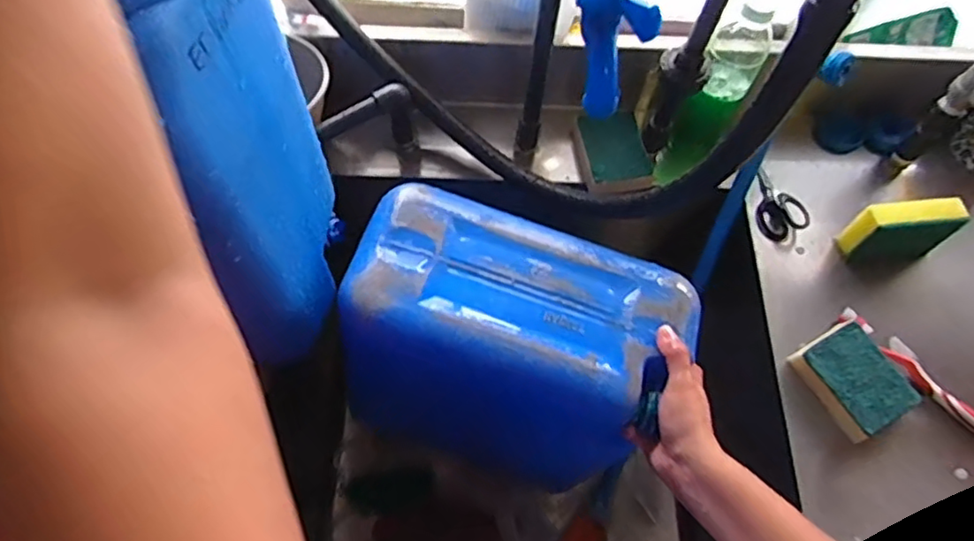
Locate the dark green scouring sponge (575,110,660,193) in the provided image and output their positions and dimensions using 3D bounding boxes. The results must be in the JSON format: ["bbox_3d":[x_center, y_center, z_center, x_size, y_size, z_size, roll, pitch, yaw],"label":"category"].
[{"bbox_3d":[0.153,-0.139,0.737,0.076,0.031,0.103,-11,64,-9],"label":"dark green scouring sponge"}]

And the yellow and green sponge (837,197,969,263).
[{"bbox_3d":[0.447,-0.043,0.671,0.107,0.074,0.034,-2,63,-4],"label":"yellow and green sponge"}]

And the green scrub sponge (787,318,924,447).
[{"bbox_3d":[0.369,0.108,0.617,0.076,0.031,0.099,-26,67,-16],"label":"green scrub sponge"}]

